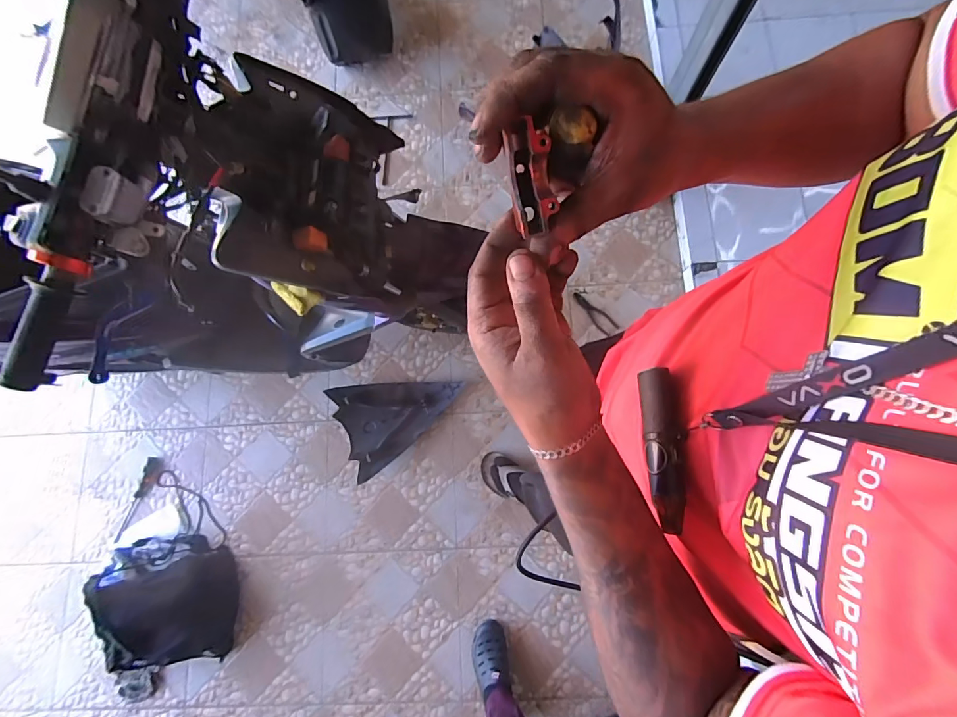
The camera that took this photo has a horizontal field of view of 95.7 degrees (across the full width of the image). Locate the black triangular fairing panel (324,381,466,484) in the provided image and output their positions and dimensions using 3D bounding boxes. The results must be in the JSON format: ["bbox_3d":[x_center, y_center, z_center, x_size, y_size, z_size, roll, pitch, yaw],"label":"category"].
[{"bbox_3d":[-0.229,0.158,1.303,0.364,0.053,0.266,-24,78,-3],"label":"black triangular fairing panel"}]

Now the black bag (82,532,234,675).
[{"bbox_3d":[-0.846,0.666,1.176,0.280,0.215,0.347,-14,77,-1],"label":"black bag"}]

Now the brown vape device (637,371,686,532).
[{"bbox_3d":[0.134,0.065,0.317,0.019,0.026,0.115,-2,77,2],"label":"brown vape device"}]

